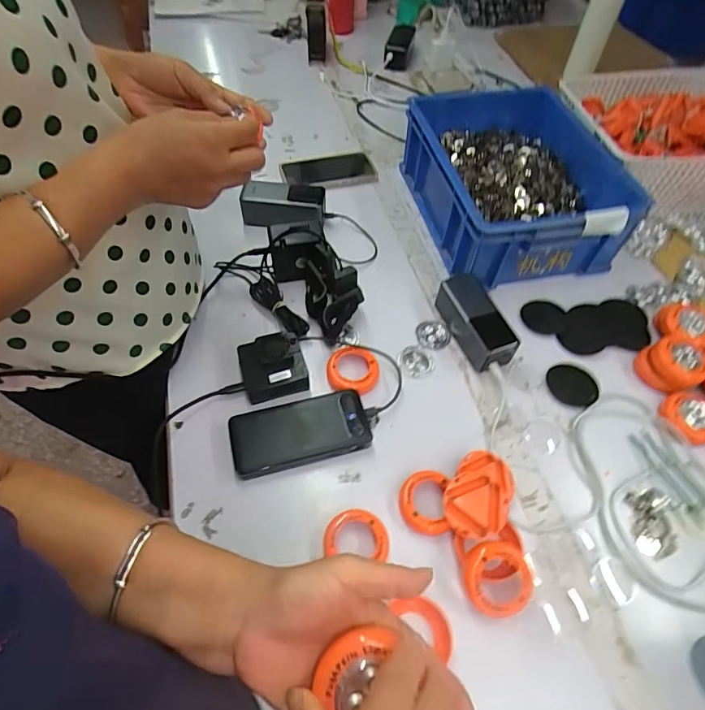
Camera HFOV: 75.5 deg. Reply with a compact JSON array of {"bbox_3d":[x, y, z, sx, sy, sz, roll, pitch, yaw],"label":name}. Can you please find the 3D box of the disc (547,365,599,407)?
[{"bbox_3d":[0.287,0.038,0.594,0.063,0.004,0.061,1,56,-1],"label":"disc"}]

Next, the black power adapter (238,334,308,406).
[{"bbox_3d":[-0.097,0.014,0.560,0.075,0.045,0.070,-13,57,-10],"label":"black power adapter"}]

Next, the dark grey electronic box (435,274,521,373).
[{"bbox_3d":[0.167,-0.047,0.622,0.055,0.050,0.137,-18,58,-13],"label":"dark grey electronic box"}]

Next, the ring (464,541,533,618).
[{"bbox_3d":[0.141,0.217,0.439,0.063,0.016,0.066,1,75,-4],"label":"ring"}]

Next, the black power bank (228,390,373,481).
[{"bbox_3d":[-0.059,0.093,0.530,0.155,0.031,0.075,-12,57,-9],"label":"black power bank"}]

